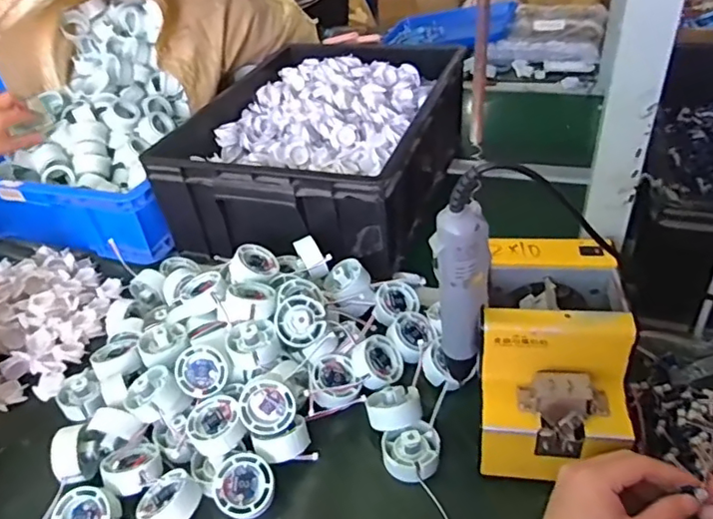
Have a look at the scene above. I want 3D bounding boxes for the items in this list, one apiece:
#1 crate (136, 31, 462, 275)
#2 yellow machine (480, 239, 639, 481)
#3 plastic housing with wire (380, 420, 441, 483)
[{"bbox_3d":[-0.056,-0.198,0.905,0.370,0.140,0.473,10,42,21],"label":"crate"},{"bbox_3d":[0.180,0.090,0.534,0.123,0.141,0.179,3,40,13],"label":"yellow machine"},{"bbox_3d":[0.053,0.181,0.540,0.055,0.022,0.051,-13,39,-7],"label":"plastic housing with wire"}]

